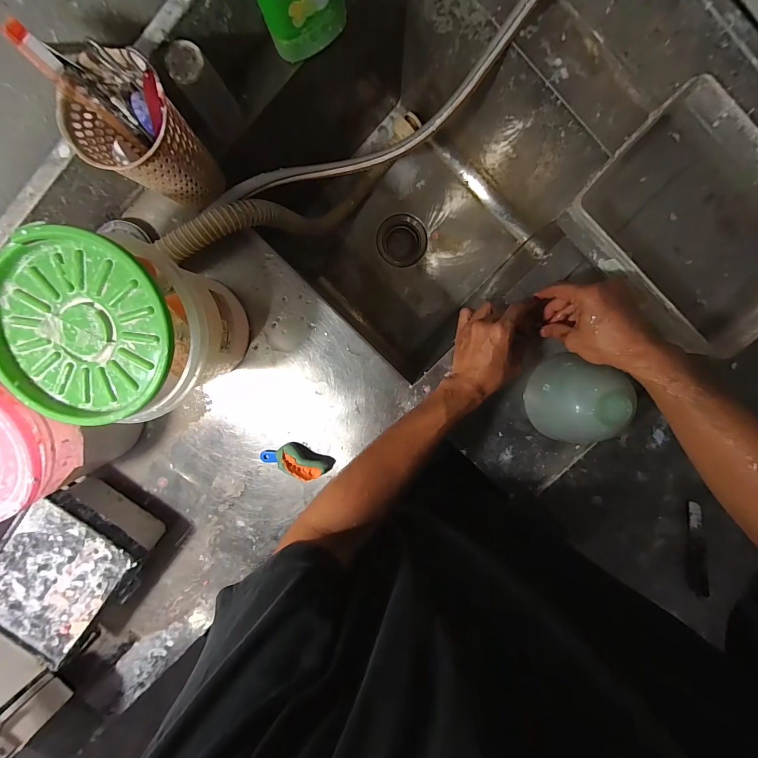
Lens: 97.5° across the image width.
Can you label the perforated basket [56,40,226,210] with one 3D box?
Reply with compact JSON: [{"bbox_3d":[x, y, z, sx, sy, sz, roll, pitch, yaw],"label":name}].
[{"bbox_3d":[-0.244,-0.253,0.363,0.093,0.143,0.094,0,98,3],"label":"perforated basket"}]

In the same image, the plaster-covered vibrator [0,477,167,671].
[{"bbox_3d":[-0.421,0.259,0.477,0.156,0.105,0.209,34,98,-2],"label":"plaster-covered vibrator"}]

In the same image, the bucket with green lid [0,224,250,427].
[{"bbox_3d":[-0.255,-0.051,0.382,0.181,0.187,0.174,0,98,3],"label":"bucket with green lid"}]

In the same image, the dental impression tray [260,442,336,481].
[{"bbox_3d":[-0.122,0.121,0.487,0.105,0.024,0.039,17,98,0],"label":"dental impression tray"}]

